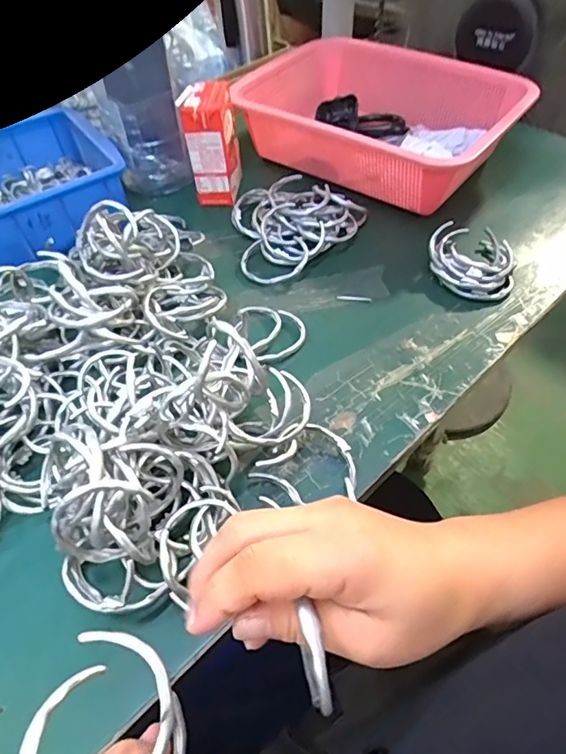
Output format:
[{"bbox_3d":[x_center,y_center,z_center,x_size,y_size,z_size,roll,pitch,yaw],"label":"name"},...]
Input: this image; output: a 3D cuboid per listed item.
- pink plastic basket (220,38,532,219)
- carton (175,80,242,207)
[{"bbox_3d":[0.105,-0.302,0.587,0.307,0.078,0.204,30,58,23],"label":"pink plastic basket"},{"bbox_3d":[-0.077,-0.255,0.553,0.049,0.107,0.067,5,51,6],"label":"carton"}]

